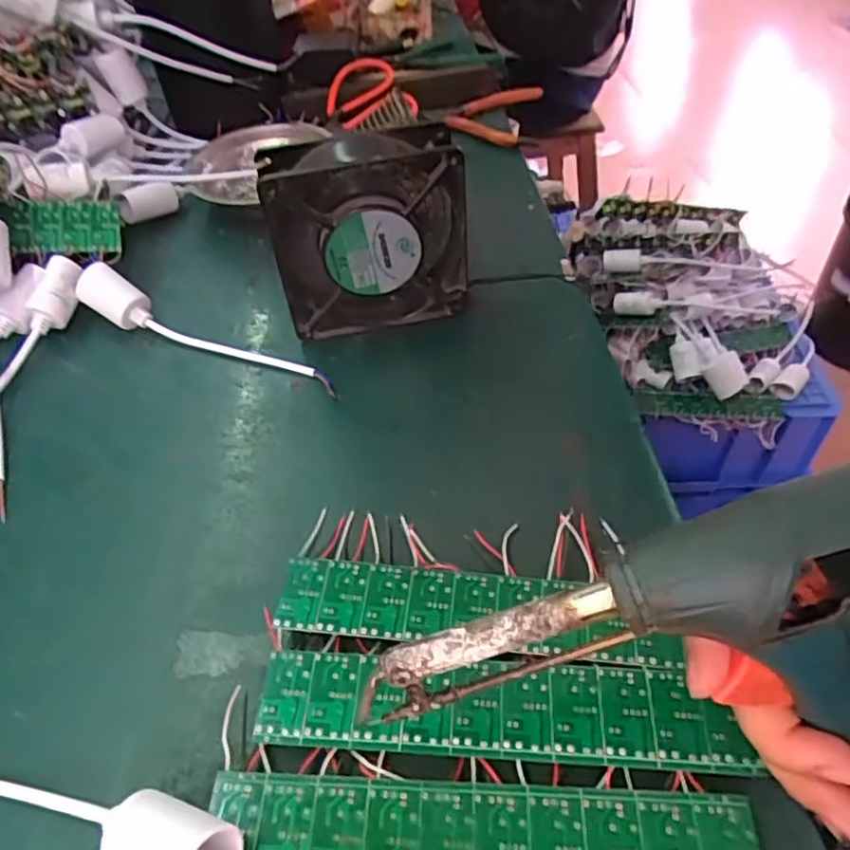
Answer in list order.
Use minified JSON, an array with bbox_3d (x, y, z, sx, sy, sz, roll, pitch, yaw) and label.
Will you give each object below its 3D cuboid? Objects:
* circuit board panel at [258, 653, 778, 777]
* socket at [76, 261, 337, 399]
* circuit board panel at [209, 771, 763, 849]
[{"bbox_3d":[0.029,0.115,0.275,0.194,0.006,0.037,2,48,5],"label":"circuit board panel"},{"bbox_3d":[-0.147,-0.063,0.439,0.203,0.029,0.025,20,52,20],"label":"socket"},{"bbox_3d":[0.020,0.152,0.244,0.196,0.004,0.037,1,49,4],"label":"circuit board panel"}]

